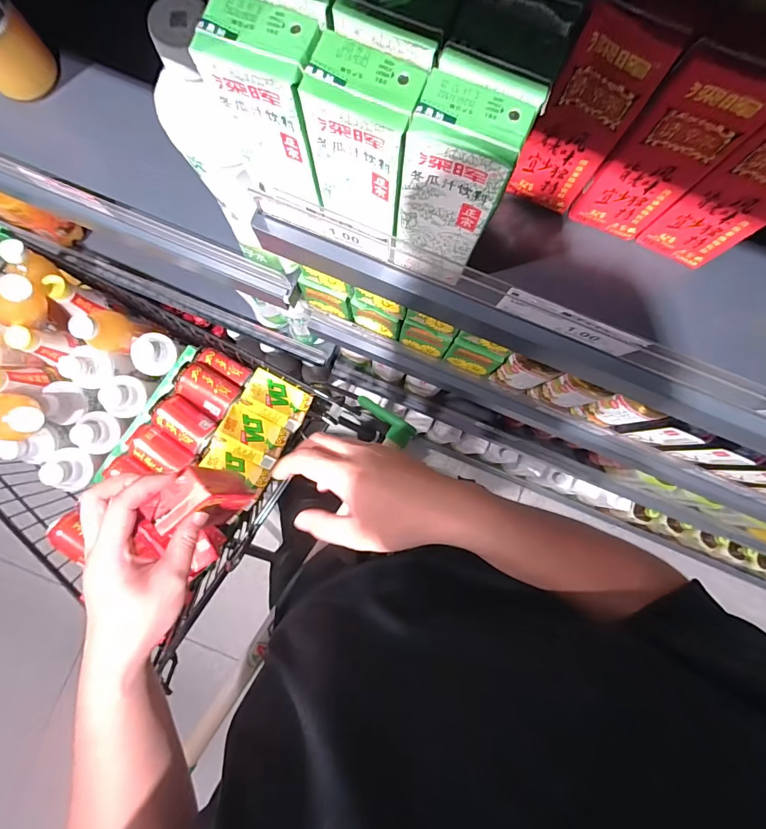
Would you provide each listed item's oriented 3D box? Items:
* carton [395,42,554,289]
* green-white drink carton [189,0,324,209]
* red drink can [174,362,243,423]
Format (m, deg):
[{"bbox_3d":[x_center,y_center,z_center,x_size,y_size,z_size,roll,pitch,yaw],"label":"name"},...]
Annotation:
[{"bbox_3d":[0.042,-0.141,0.254,0.059,0.124,0.053,22,85,-4],"label":"carton"},{"bbox_3d":[-0.064,-0.179,0.243,0.061,0.093,0.041,19,85,-4],"label":"green-white drink carton"},{"bbox_3d":[-0.319,-0.042,0.754,0.102,0.068,0.072,36,84,-3],"label":"red drink can"}]

